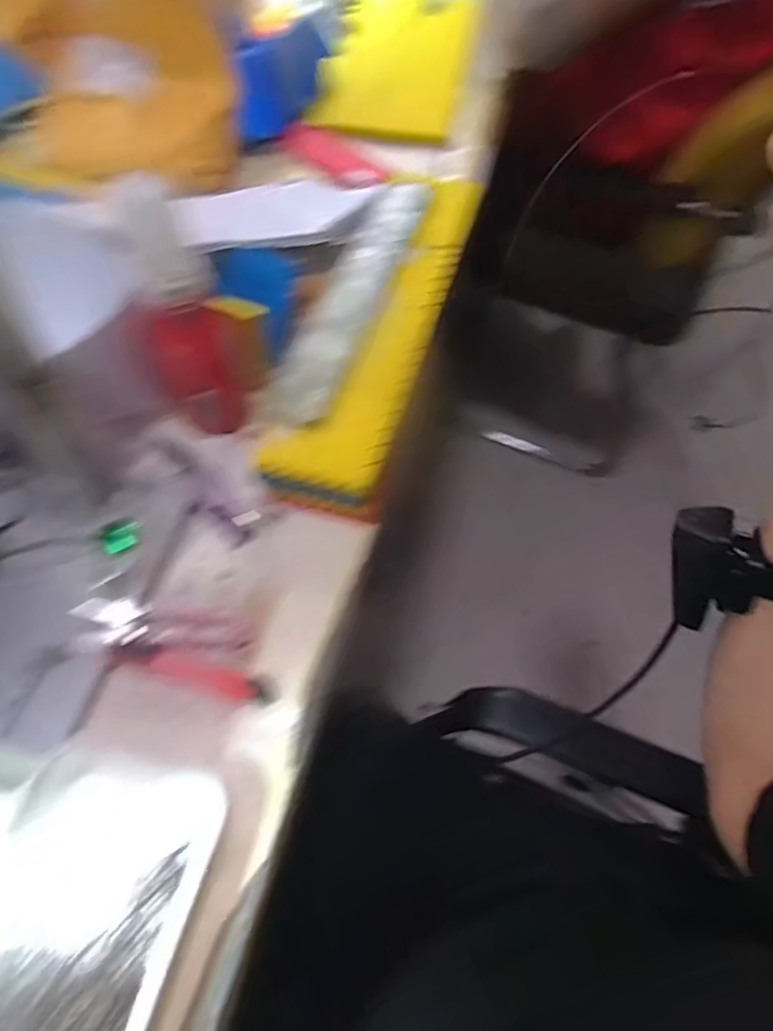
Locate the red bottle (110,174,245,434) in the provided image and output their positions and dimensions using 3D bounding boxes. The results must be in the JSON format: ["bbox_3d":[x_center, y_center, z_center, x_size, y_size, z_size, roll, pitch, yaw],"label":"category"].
[{"bbox_3d":[-0.131,-0.129,0.408,0.046,0.177,0.046,-7,61,-6],"label":"red bottle"}]

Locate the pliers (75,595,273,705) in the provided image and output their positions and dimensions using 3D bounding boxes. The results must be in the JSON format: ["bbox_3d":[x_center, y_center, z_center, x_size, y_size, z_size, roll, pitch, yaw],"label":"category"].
[{"bbox_3d":[-0.126,0.077,0.381,0.123,0.015,0.048,23,62,-5],"label":"pliers"}]

